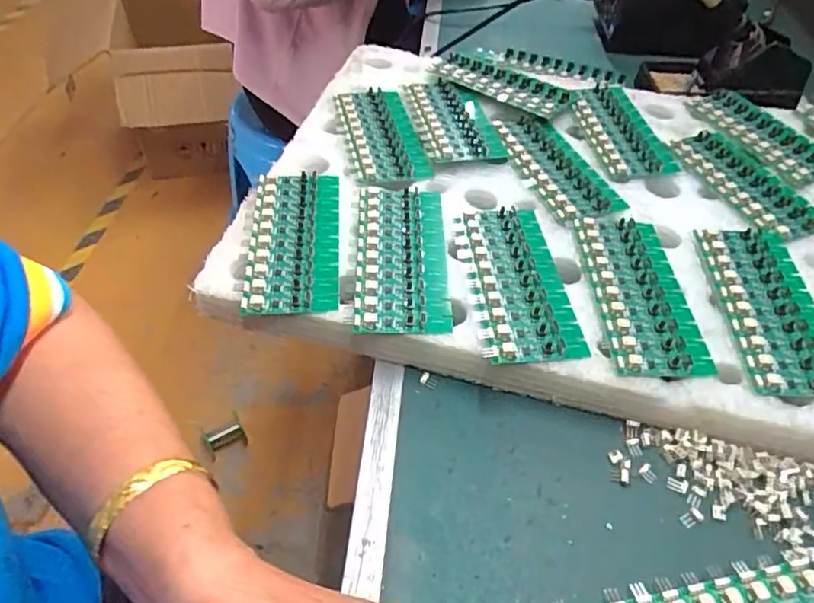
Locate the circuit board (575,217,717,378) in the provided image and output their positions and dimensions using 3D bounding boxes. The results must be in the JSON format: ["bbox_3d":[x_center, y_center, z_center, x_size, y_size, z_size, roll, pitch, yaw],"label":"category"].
[{"bbox_3d":[0.156,-0.009,0.391,0.060,0.008,0.137,2,52,-3],"label":"circuit board"}]

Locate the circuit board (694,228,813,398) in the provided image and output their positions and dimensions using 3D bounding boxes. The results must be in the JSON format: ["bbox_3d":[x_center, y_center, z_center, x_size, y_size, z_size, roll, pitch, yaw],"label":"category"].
[{"bbox_3d":[0.239,0.001,0.384,0.063,0.009,0.139,6,52,0],"label":"circuit board"}]

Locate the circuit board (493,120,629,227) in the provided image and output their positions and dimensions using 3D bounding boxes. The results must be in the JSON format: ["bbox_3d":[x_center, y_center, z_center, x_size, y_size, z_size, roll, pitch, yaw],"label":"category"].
[{"bbox_3d":[0.123,-0.115,0.478,0.058,0.005,0.134,-14,54,-15],"label":"circuit board"}]

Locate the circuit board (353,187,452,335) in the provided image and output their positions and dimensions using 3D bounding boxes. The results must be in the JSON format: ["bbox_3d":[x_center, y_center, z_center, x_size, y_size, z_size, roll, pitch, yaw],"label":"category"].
[{"bbox_3d":[-0.004,-0.034,0.403,0.061,0.007,0.134,1,52,-3],"label":"circuit board"}]

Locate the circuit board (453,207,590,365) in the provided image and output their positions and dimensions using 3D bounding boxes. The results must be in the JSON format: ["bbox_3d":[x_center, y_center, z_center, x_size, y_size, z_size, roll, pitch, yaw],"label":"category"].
[{"bbox_3d":[0.073,-0.018,0.392,0.066,0.008,0.135,-2,52,-6],"label":"circuit board"}]

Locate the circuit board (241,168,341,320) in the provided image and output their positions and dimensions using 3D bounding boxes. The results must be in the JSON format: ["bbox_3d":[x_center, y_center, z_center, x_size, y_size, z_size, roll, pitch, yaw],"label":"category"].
[{"bbox_3d":[-0.080,-0.046,0.413,0.061,0.007,0.133,-1,52,-5],"label":"circuit board"}]

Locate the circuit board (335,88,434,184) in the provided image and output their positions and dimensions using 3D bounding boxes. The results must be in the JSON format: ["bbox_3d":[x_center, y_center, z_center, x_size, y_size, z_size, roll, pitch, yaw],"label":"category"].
[{"bbox_3d":[-0.023,-0.145,0.499,0.060,0.010,0.135,-9,49,-10],"label":"circuit board"}]

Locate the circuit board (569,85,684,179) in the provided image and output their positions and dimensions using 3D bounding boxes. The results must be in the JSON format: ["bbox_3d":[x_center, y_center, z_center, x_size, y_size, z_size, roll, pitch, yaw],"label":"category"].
[{"bbox_3d":[0.189,-0.155,0.518,0.061,0.010,0.129,-6,52,-9],"label":"circuit board"}]

